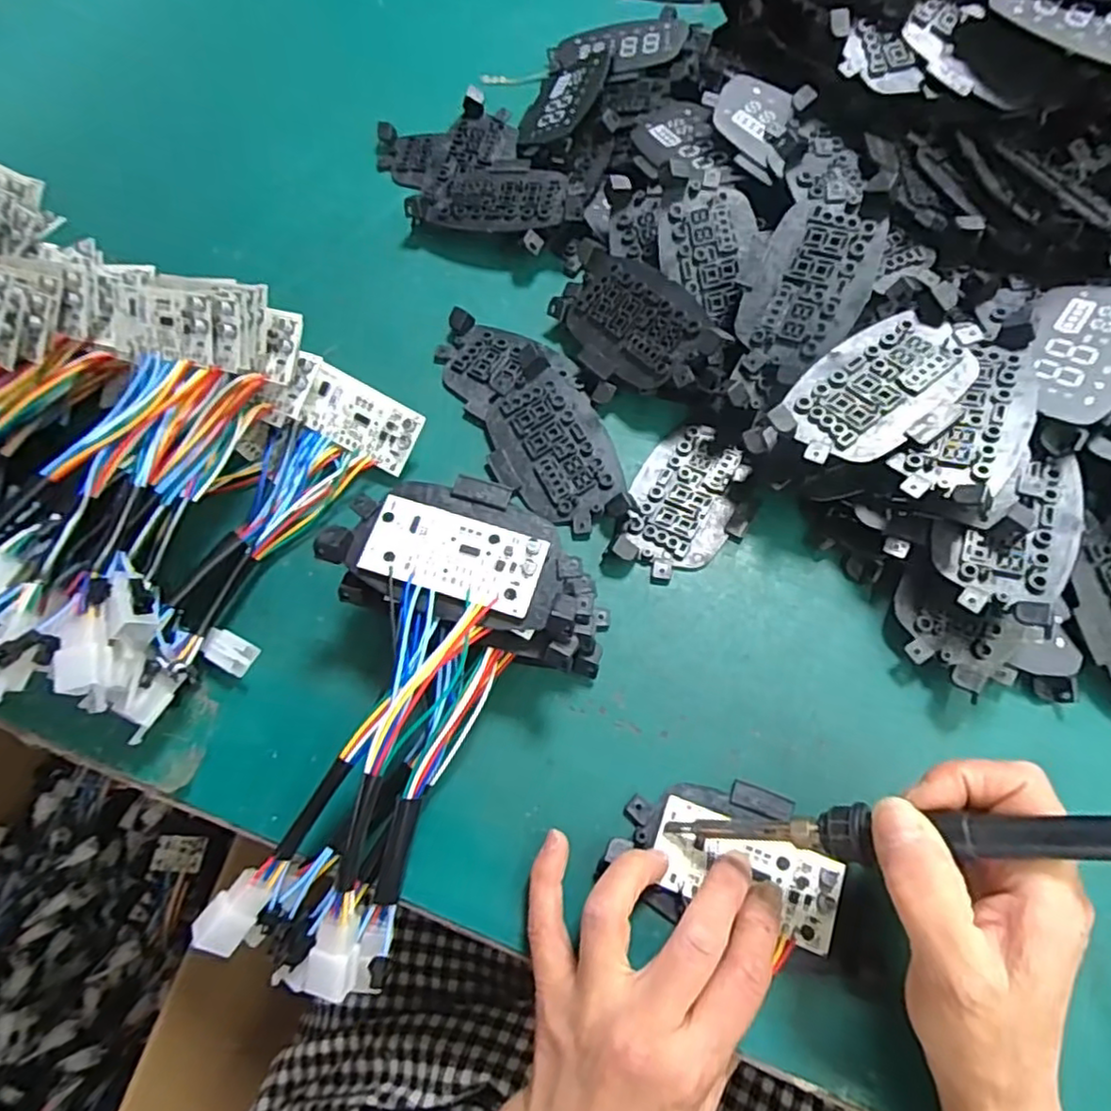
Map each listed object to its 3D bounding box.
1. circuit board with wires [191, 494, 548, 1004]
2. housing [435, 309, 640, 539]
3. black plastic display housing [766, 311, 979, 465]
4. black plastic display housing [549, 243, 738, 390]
[{"bbox_3d":[-0.078,0.080,0.295,0.083,0.039,0.214,21,83,10],"label":"circuit board with wires"},{"bbox_3d":[-0.014,-0.087,0.394,0.072,0.016,0.171,-25,68,-9],"label":"housing"},{"bbox_3d":[0.163,-0.083,0.331,0.103,0.012,0.068,-35,70,-13],"label":"black plastic display housing"},{"bbox_3d":[0.044,-0.140,0.394,0.066,0.018,0.113,-42,64,12],"label":"black plastic display housing"}]

